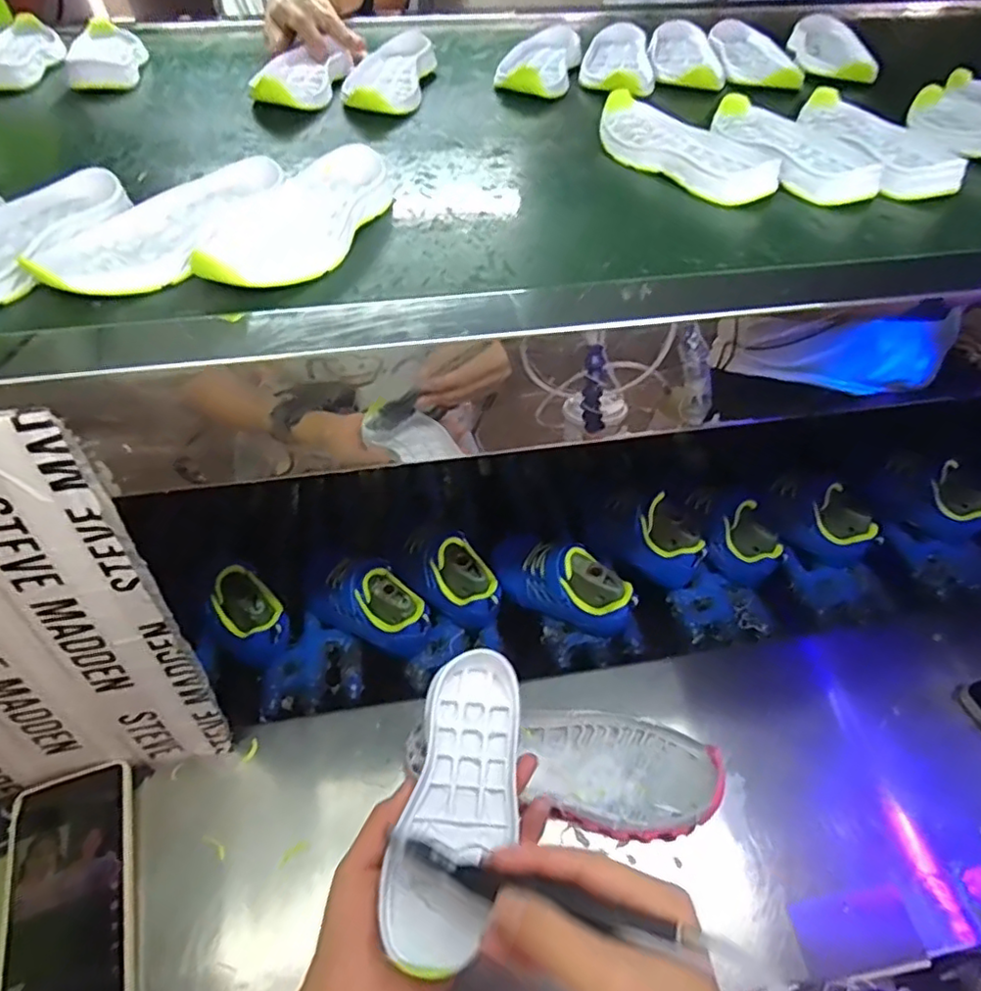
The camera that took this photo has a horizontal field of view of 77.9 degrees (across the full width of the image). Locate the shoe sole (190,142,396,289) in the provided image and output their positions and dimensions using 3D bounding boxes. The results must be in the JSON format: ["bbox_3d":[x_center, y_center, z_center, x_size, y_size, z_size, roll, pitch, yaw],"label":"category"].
[{"bbox_3d":[-0.122,-0.189,0.400,0.080,0.021,0.191,13,50,9],"label":"shoe sole"}]

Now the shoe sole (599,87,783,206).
[{"bbox_3d":[0.152,-0.278,0.481,0.075,0.024,0.174,-24,54,-21],"label":"shoe sole"}]

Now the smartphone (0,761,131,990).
[{"bbox_3d":[-0.295,0.280,0.426,0.074,0.012,0.165,-13,50,-15],"label":"smartphone"}]

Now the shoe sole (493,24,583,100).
[{"bbox_3d":[0.056,-0.456,0.634,0.072,0.022,0.177,13,50,9],"label":"shoe sole"}]

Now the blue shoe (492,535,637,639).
[{"bbox_3d":[0.068,0.085,0.610,0.151,0.074,0.059,32,53,23],"label":"blue shoe"}]

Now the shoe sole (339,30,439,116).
[{"bbox_3d":[-0.099,-0.426,0.603,0.083,0.025,0.205,0,50,-2],"label":"shoe sole"}]

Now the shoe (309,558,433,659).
[{"bbox_3d":[-0.118,0.102,0.593,0.137,0.069,0.063,23,50,17],"label":"shoe"}]

